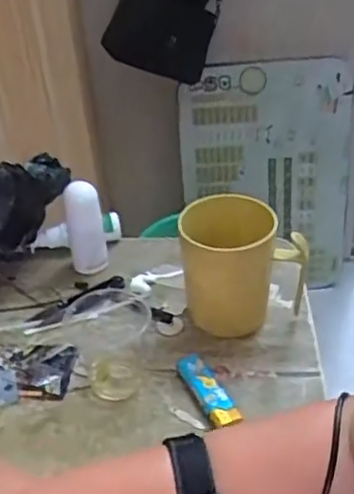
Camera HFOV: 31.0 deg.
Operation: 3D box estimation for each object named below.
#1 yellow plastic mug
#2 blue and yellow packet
[{"bbox_3d":[0.053,0.019,0.581,0.103,0.105,0.080,-13,38,-14],"label":"yellow plastic mug"},{"bbox_3d":[0.024,0.116,0.530,0.022,0.015,0.082,-17,39,-19],"label":"blue and yellow packet"}]

